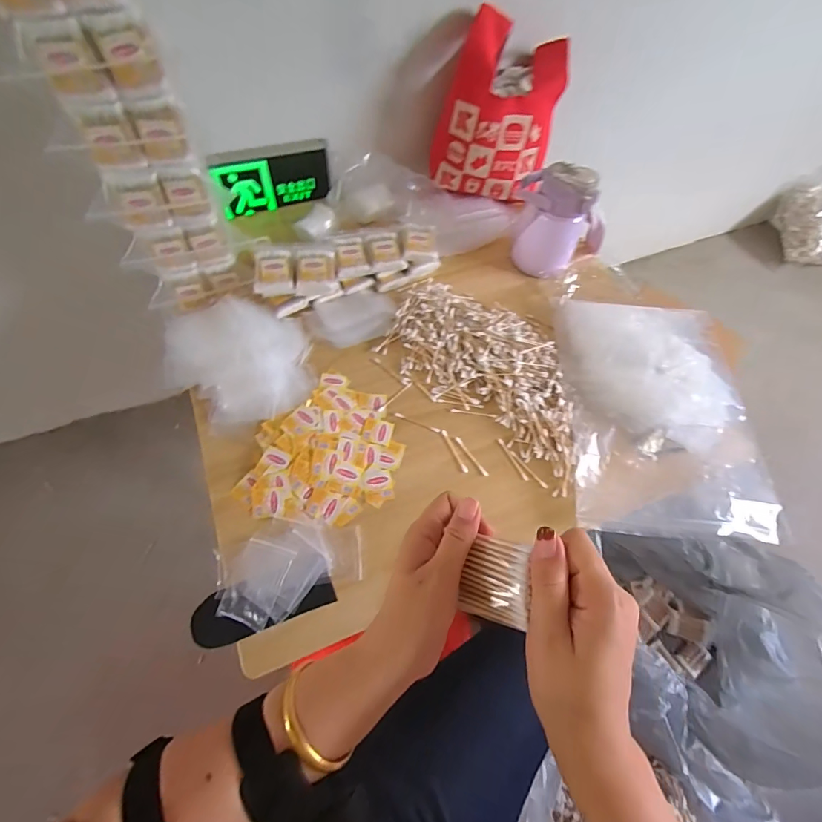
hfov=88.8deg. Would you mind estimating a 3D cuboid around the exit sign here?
[{"bbox_3d":[-0.252,-0.436,0.783,0.210,0.118,0.026,-22,65,-15],"label":"exit sign"}]

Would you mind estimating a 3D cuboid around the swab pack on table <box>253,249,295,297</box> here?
[{"bbox_3d":[-0.214,-0.217,0.659,0.059,0.029,0.073,-6,62,-7],"label":"swab pack on table"}]

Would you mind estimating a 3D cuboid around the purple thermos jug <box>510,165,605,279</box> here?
[{"bbox_3d":[0.267,-0.326,0.728,0.170,0.175,0.102,1,61,-3],"label":"purple thermos jug"}]

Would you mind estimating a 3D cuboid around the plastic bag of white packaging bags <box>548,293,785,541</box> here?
[{"bbox_3d":[0.370,-0.014,0.634,0.269,0.049,0.383,5,61,-1],"label":"plastic bag of white packaging bags"}]

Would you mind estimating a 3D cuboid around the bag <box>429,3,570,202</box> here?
[{"bbox_3d":[0.164,-0.555,0.777,0.206,0.233,0.184,16,62,5],"label":"bag"}]

